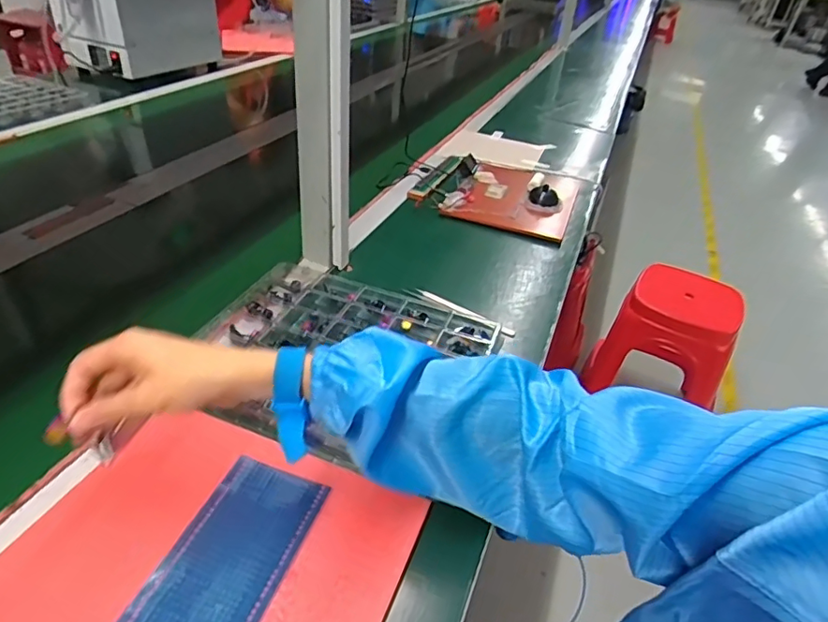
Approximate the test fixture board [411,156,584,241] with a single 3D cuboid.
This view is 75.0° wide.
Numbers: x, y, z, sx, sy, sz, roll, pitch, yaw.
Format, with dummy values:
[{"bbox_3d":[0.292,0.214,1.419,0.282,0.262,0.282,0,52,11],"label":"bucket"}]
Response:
[{"bbox_3d":[0.156,-0.231,0.962,0.262,0.048,0.261,17,37,14],"label":"test fixture board"}]

